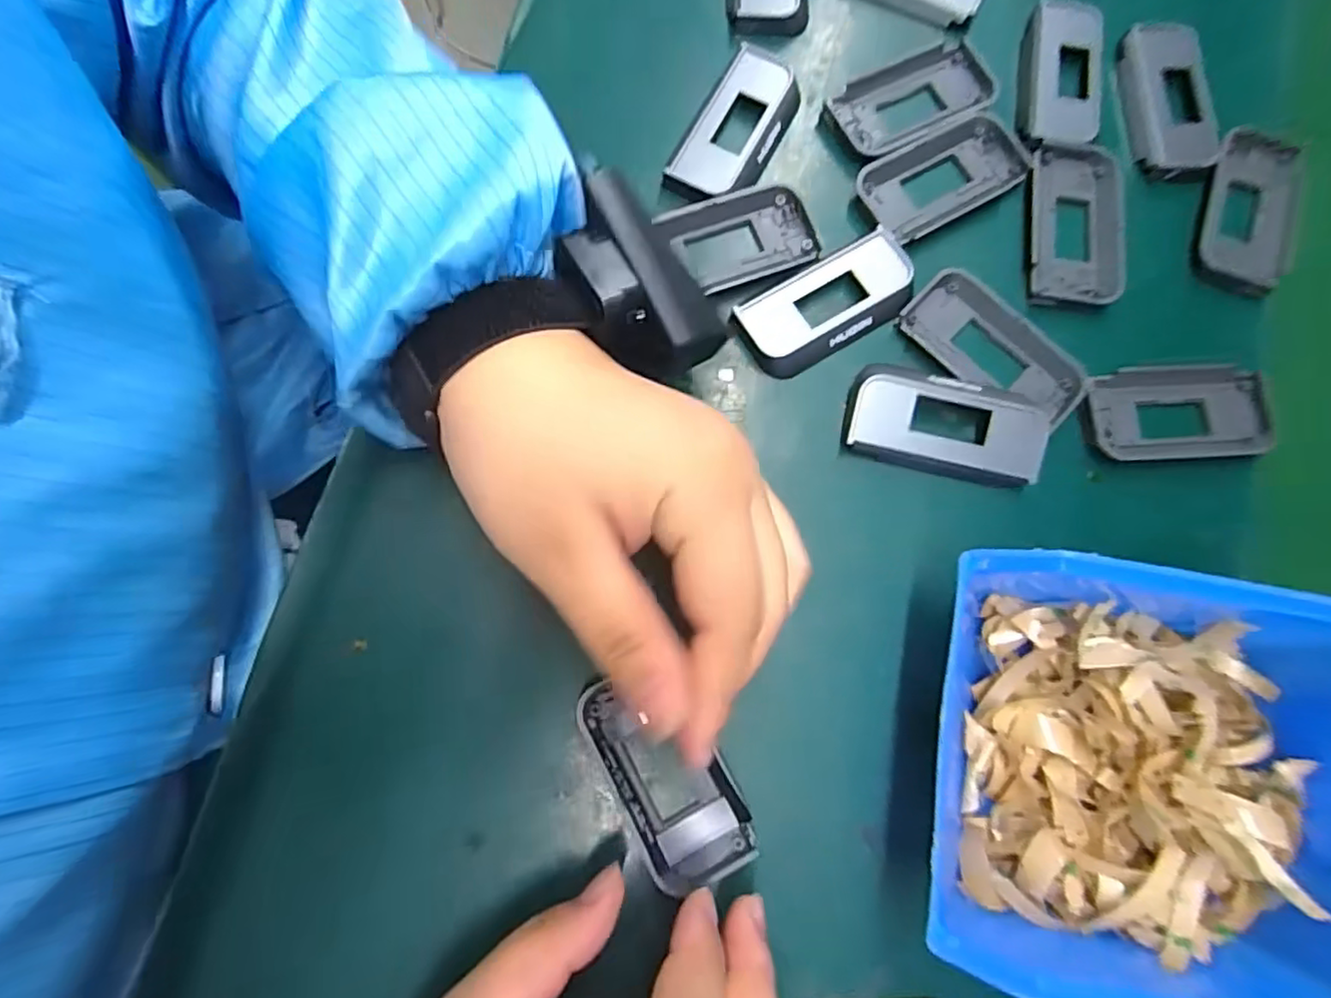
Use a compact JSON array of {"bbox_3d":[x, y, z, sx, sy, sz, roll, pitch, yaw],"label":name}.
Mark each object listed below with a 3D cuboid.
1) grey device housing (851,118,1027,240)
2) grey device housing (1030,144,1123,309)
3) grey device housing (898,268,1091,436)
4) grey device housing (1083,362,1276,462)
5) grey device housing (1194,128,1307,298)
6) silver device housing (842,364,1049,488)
[{"bbox_3d":[0.121,-0.141,0.288,0.075,0.009,0.037,-31,81,-7],"label":"grey device housing"},{"bbox_3d":[0.176,-0.118,0.284,0.038,0.009,0.074,7,78,0],"label":"grey device housing"},{"bbox_3d":[0.134,-0.060,0.269,0.075,0.006,0.033,43,81,7],"label":"grey device housing"},{"bbox_3d":[0.208,-0.035,0.269,0.076,0.007,0.039,-4,79,-2],"label":"grey device housing"},{"bbox_3d":[0.259,-0.128,0.294,0.041,0.009,0.077,17,79,2],"label":"grey device housing"},{"bbox_3d":[0.109,-0.029,0.258,0.076,0.015,0.034,11,78,1],"label":"silver device housing"}]

